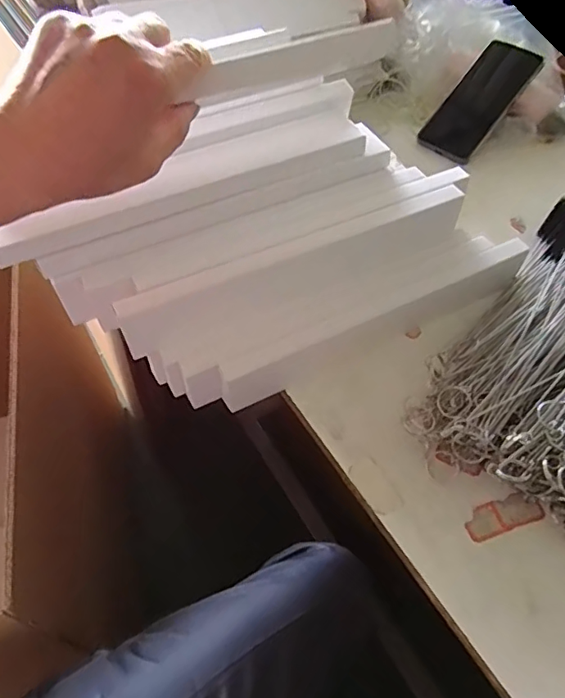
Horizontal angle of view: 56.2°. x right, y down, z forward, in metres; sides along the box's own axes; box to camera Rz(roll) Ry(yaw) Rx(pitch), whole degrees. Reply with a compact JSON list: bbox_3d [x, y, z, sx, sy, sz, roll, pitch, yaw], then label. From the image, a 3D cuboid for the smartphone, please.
[{"bbox_3d":[0.246,-0.310,0.661,0.074,0.015,0.157,38,96,13],"label":"smartphone"}]

